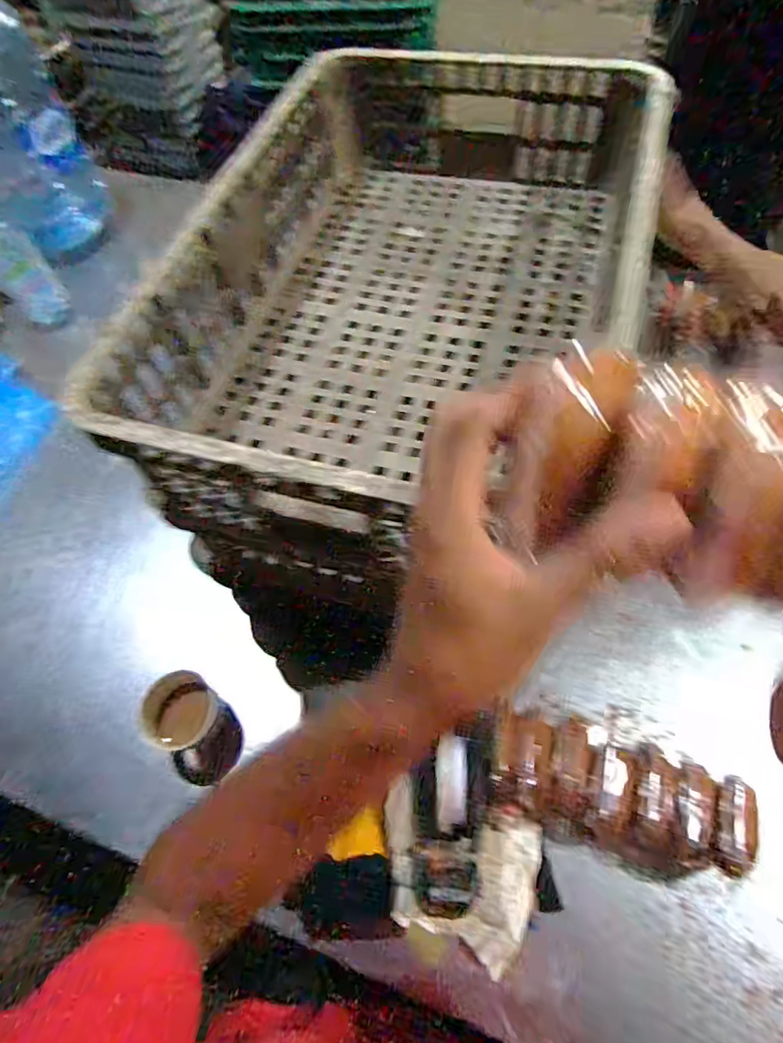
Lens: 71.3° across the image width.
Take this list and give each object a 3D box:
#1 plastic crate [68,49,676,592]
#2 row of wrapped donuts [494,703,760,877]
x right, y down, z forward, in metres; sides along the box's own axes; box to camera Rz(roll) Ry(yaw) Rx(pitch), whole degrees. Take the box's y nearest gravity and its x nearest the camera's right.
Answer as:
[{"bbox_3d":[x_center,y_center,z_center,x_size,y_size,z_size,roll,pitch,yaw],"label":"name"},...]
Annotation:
[{"bbox_3d":[0.020,-0.254,0.562,0.417,0.159,0.605,11,62,10],"label":"plastic crate"},{"bbox_3d":[0.226,0.283,0.570,0.249,0.087,0.101,17,63,13],"label":"row of wrapped donuts"}]

